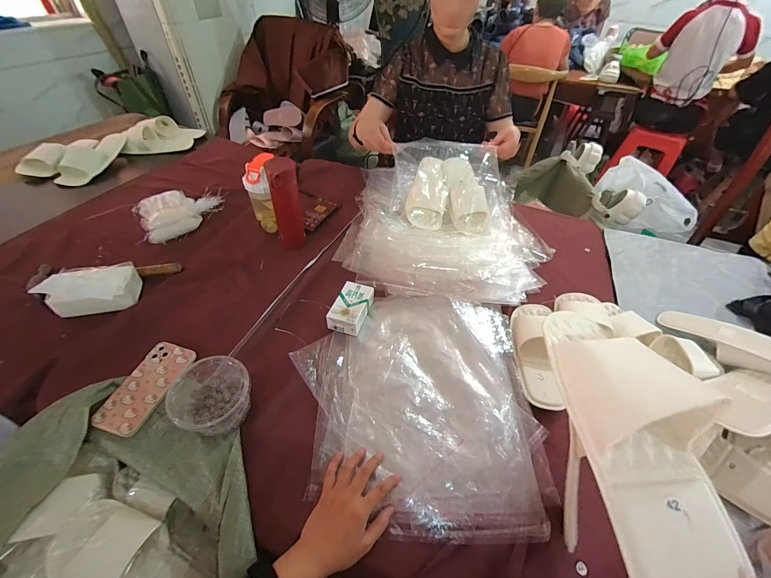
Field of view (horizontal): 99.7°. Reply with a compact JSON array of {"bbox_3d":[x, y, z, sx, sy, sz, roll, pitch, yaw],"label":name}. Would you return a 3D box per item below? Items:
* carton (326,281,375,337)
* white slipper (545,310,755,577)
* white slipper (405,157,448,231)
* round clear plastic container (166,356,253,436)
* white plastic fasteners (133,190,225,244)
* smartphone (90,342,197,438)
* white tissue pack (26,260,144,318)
[{"bbox_3d":[-0.072,0.040,0.692,0.065,0.045,0.111,17,48,12],"label":"carton"},{"bbox_3d":[0.220,0.125,0.276,0.115,0.067,0.252,0,59,-3],"label":"white slipper"},{"bbox_3d":[0.108,-0.252,0.823,0.095,0.057,0.207,8,75,4],"label":"white slipper"},{"bbox_3d":[-0.273,0.176,0.523,0.104,0.086,0.112,2,47,-2],"label":"round clear plastic container"},{"bbox_3d":[-0.567,-0.221,0.910,0.157,0.057,0.232,35,54,26],"label":"white plastic fasteners"},{"bbox_3d":[-0.417,0.170,0.568,0.083,0.020,0.159,12,47,8],"label":"smartphone"},{"bbox_3d":[-0.614,-0.006,0.682,0.135,0.074,0.105,-9,48,-12],"label":"white tissue pack"}]

